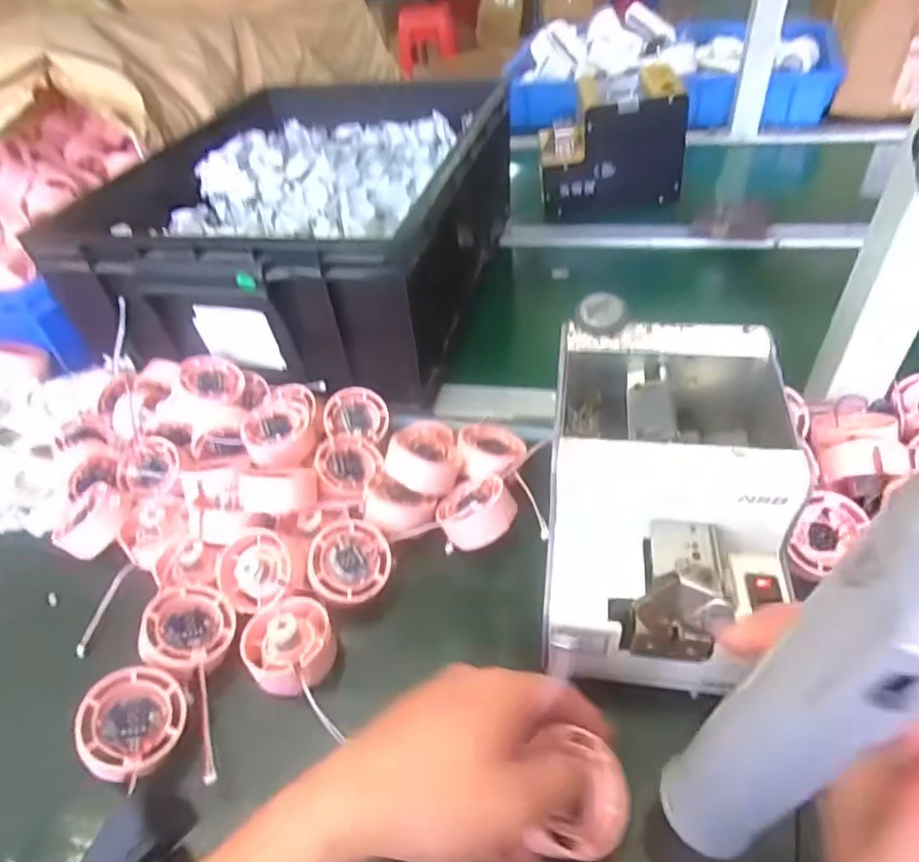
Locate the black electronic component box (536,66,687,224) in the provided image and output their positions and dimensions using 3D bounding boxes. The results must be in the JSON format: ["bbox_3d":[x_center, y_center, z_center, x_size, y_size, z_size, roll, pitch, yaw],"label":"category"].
[{"bbox_3d":[0.199,-0.388,0.836,0.172,0.147,0.110,-3,44,5],"label":"black electronic component box"}]

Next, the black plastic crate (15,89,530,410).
[{"bbox_3d":[-0.156,-0.251,0.701,0.367,0.157,0.499,6,45,14],"label":"black plastic crate"}]

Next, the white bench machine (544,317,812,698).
[{"bbox_3d":[0.117,0.035,0.356,0.125,0.105,0.186,2,45,11],"label":"white bench machine"}]

